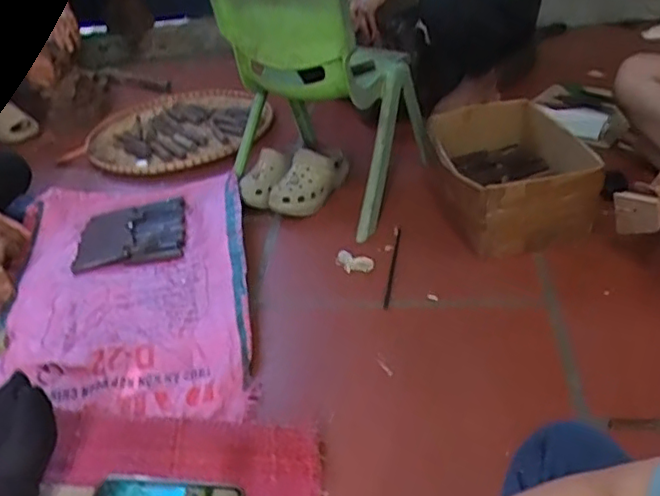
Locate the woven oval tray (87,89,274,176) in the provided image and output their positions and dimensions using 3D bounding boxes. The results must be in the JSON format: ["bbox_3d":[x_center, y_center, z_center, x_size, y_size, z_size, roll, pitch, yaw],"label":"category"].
[{"bbox_3d":[-0.420,-0.341,1.736,0.513,0.043,0.517,-9,35,-3],"label":"woven oval tray"}]

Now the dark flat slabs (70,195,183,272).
[{"bbox_3d":[-0.418,-0.031,1.295,0.219,0.032,0.202,-9,35,-3],"label":"dark flat slabs"}]

